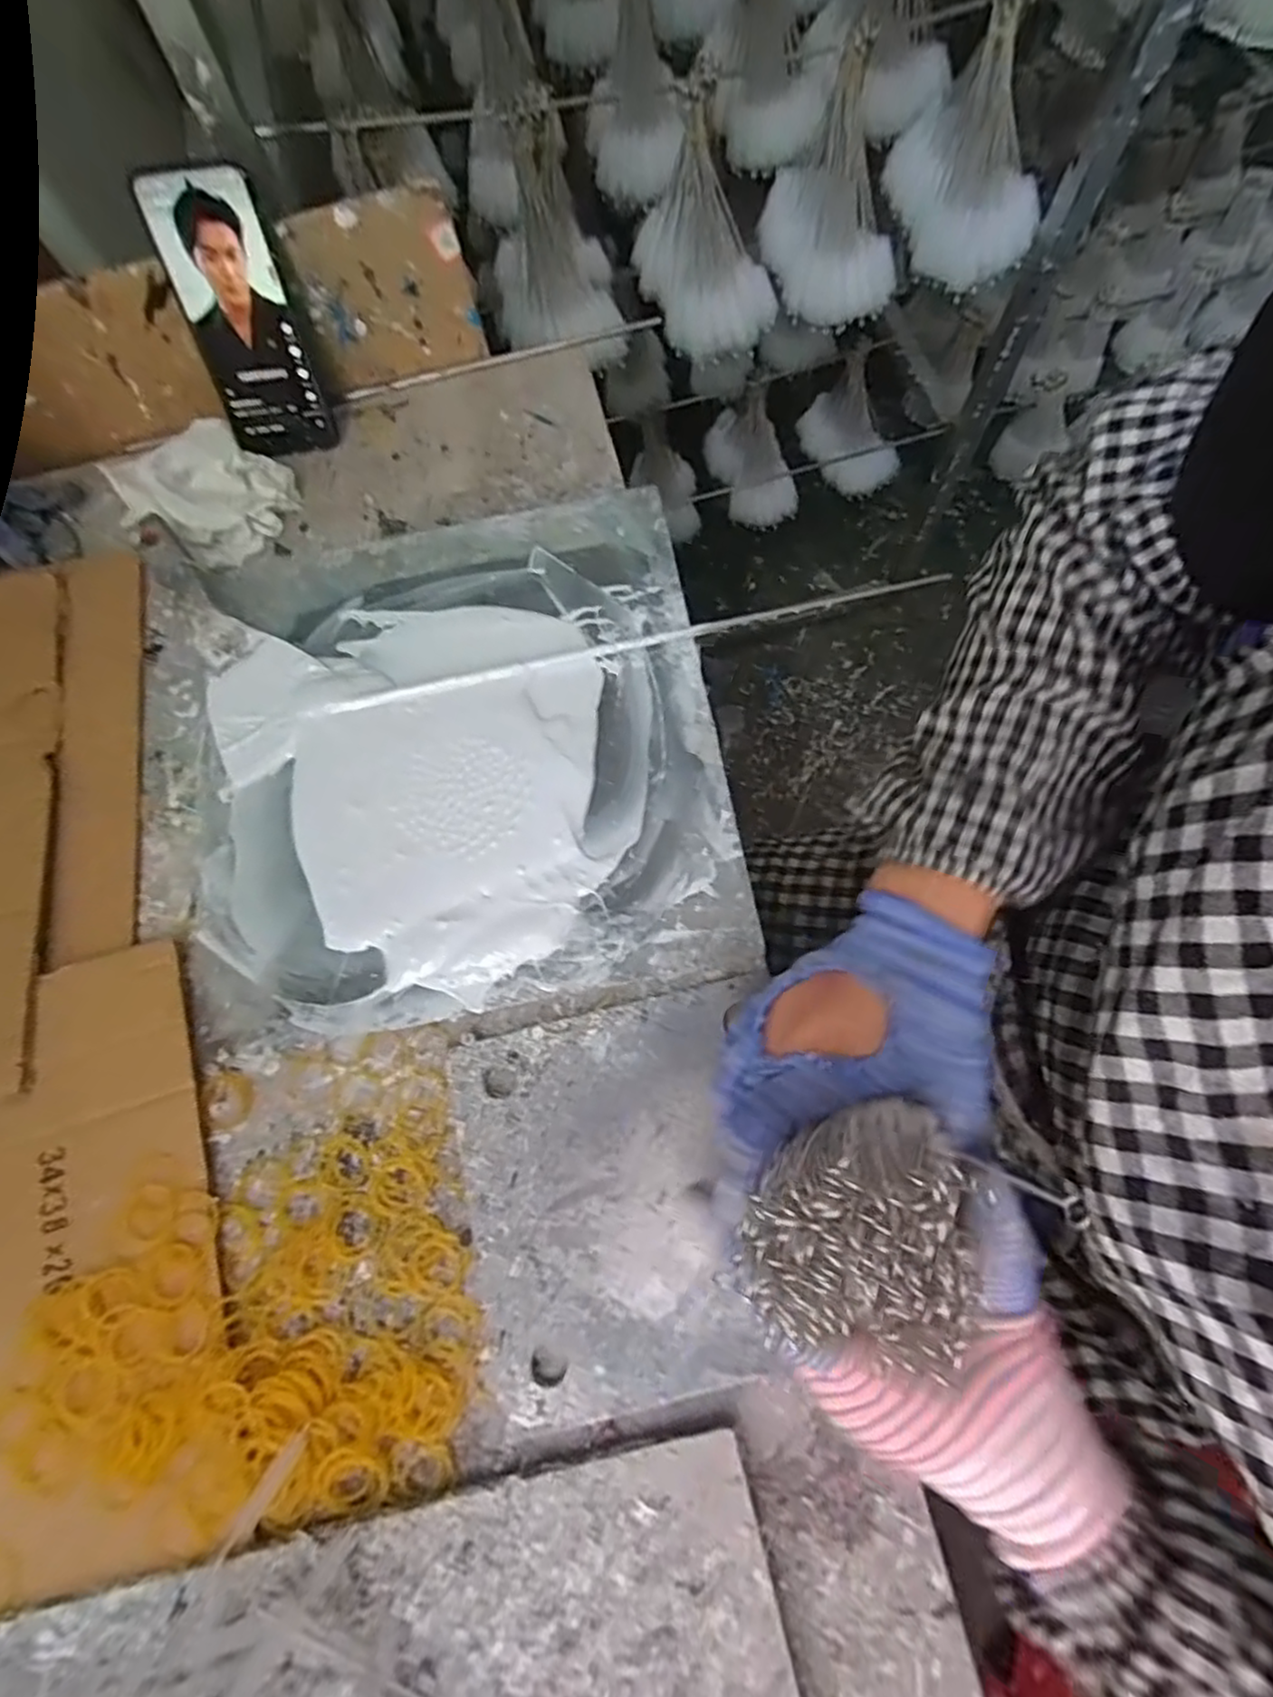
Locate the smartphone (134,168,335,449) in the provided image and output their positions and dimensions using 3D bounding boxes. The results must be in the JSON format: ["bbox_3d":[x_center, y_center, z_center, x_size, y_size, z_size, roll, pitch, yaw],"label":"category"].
[{"bbox_3d":[-0.276,-0.366,0.488,0.077,0.157,0.014,-6,47,0],"label":"smartphone"}]

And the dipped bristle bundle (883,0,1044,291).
[{"bbox_3d":[0.345,-0.728,0.713,0.093,0.210,0.197,-24,75,-4],"label":"dipped bristle bundle"}]

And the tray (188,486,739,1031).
[{"bbox_3d":[-0.119,-0.075,0.461,0.325,0.019,0.340,-10,70,-1],"label":"tray"}]

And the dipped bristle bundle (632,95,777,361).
[{"bbox_3d":[0.074,-0.632,0.709,0.114,0.168,0.158,-19,75,-2],"label":"dipped bristle bundle"}]

